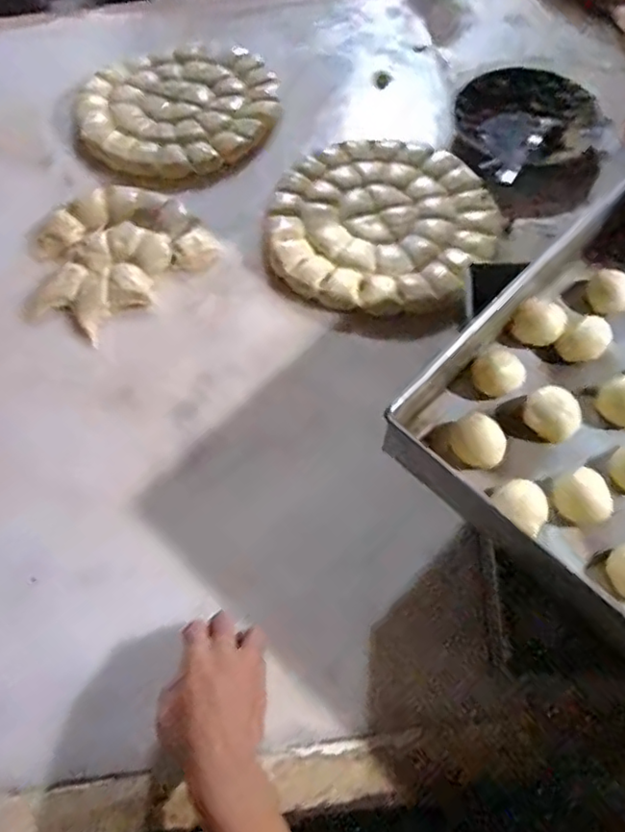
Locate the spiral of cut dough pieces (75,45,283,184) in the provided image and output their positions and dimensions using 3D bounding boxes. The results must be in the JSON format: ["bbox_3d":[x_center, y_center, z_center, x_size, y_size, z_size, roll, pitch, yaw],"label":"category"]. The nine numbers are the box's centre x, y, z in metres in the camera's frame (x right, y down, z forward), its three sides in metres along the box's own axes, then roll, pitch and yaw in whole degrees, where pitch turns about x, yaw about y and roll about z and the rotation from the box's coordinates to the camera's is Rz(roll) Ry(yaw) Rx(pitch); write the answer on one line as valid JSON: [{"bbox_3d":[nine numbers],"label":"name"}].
[{"bbox_3d":[-0.197,-0.455,0.894,0.294,0.040,0.283,6,62,6],"label":"spiral of cut dough pieces"}]

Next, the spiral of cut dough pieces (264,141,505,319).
[{"bbox_3d":[0.089,-0.249,0.749,0.265,0.035,0.279,-1,61,2],"label":"spiral of cut dough pieces"}]

